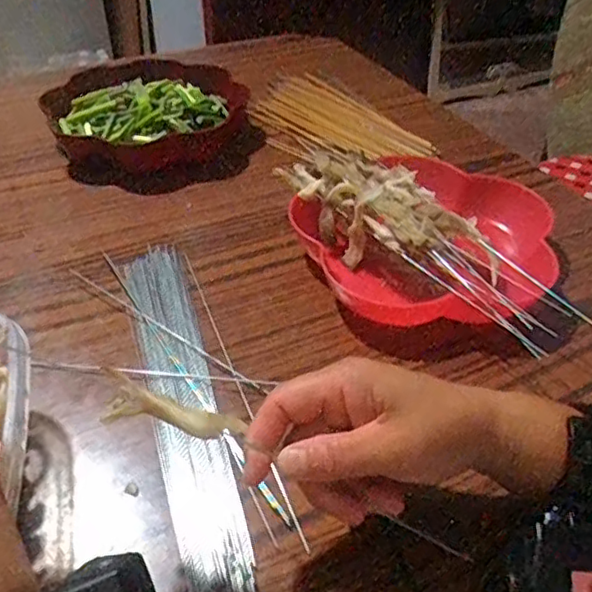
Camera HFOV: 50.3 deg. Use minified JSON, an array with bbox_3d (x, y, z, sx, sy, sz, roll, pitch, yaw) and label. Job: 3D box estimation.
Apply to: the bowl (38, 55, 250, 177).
[{"bbox_3d":[-0.156,-0.194,0.666,0.206,0.054,0.175,-2,41,-3],"label":"bowl"}]

